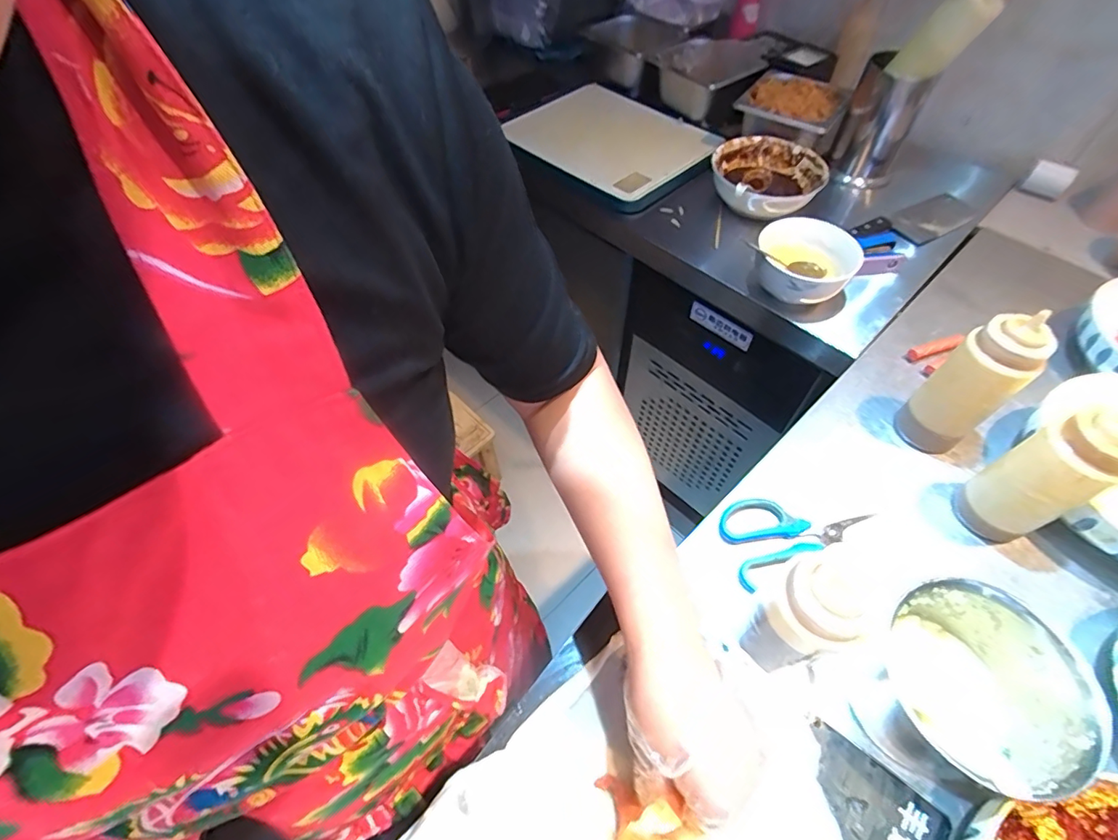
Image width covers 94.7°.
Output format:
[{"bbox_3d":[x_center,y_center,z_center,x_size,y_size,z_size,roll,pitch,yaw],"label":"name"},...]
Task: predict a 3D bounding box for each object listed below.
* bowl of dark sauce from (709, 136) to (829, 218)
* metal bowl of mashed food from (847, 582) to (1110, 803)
[{"bbox_3d":[0.326,-0.381,0.830,0.171,0.063,0.181,-1,54,1],"label":"bowl of dark sauce"},{"bbox_3d":[0.318,0.213,0.411,0.131,0.098,0.126,1,54,-2],"label":"metal bowl of mashed food"}]

